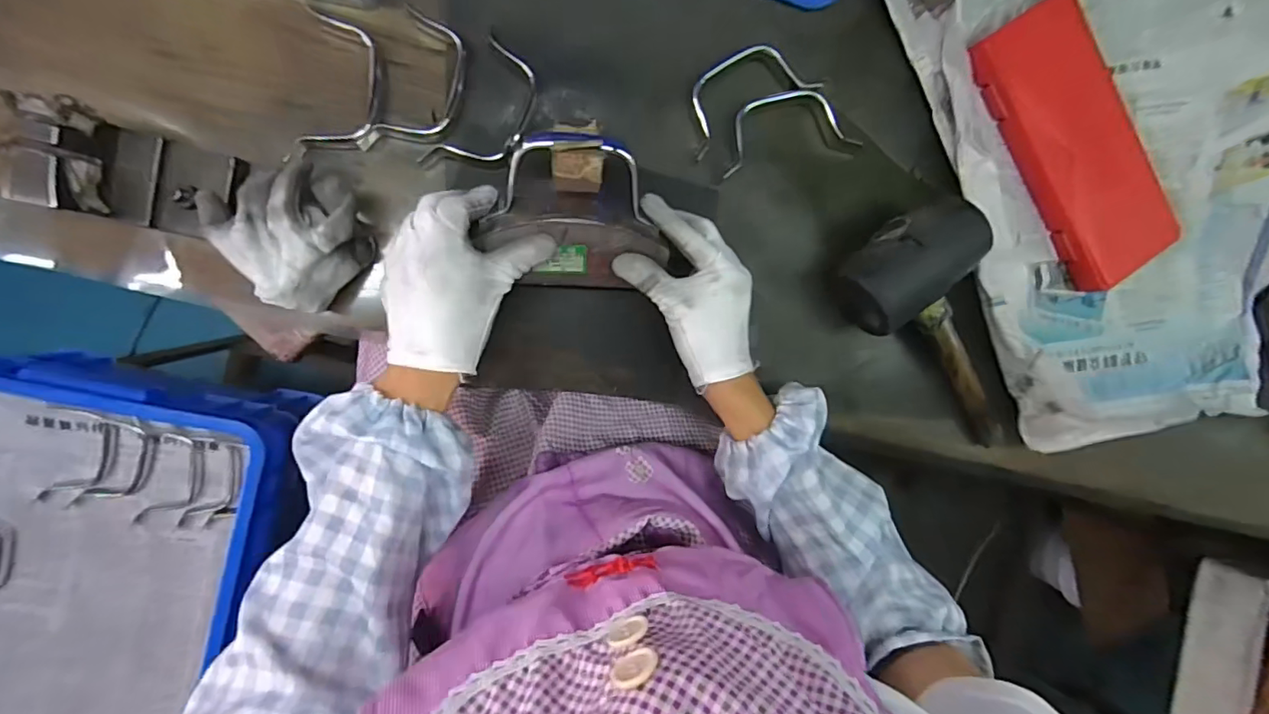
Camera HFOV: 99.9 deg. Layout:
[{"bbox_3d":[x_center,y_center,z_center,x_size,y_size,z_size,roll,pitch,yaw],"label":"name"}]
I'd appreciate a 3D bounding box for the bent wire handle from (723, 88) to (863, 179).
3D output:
[{"bbox_3d":[0.126,-0.191,0.443,0.119,0.015,0.055,-16,96,-7],"label":"bent wire handle"}]

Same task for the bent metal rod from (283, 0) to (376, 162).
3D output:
[{"bbox_3d":[-0.217,-0.194,0.385,0.053,0.017,0.113,7,93,-9],"label":"bent metal rod"}]

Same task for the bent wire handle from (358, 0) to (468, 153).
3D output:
[{"bbox_3d":[-0.161,-0.199,0.397,0.054,0.019,0.109,22,93,-3],"label":"bent wire handle"}]

